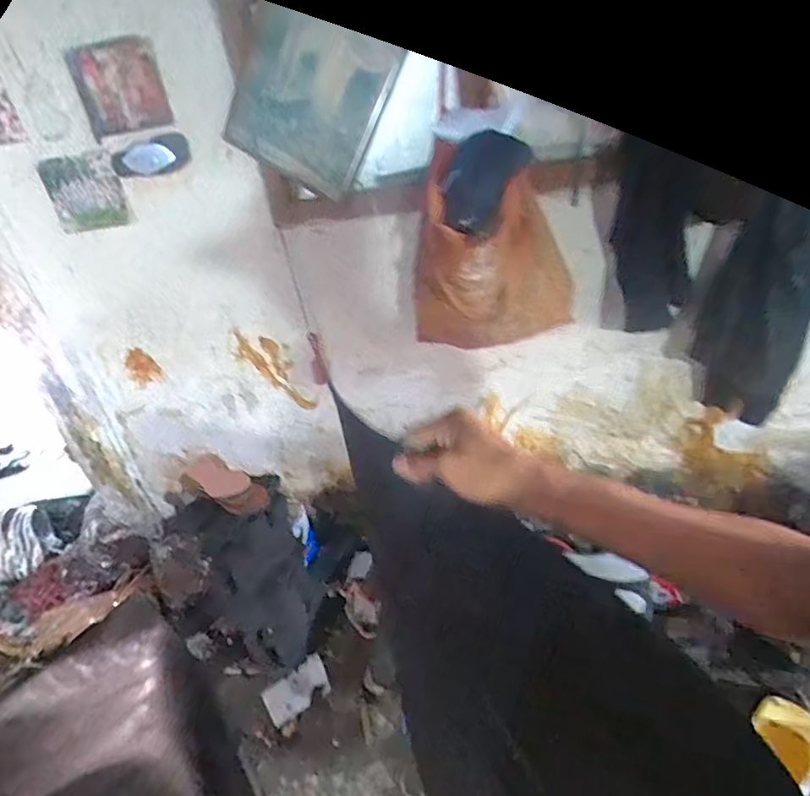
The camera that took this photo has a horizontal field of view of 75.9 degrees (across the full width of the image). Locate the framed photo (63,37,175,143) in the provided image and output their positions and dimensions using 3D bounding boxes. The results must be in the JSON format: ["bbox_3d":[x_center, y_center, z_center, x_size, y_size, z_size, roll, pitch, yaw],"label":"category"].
[{"bbox_3d":[-0.759,-0.830,1.382,0.250,0.200,0.015,-5,28,13],"label":"framed photo"}]

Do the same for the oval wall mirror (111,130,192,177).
[{"bbox_3d":[-0.716,-0.683,1.463,0.265,0.097,0.012,-2,29,17],"label":"oval wall mirror"}]

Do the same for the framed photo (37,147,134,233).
[{"bbox_3d":[-0.947,-0.613,1.546,0.242,0.205,0.012,-6,28,10],"label":"framed photo"}]

